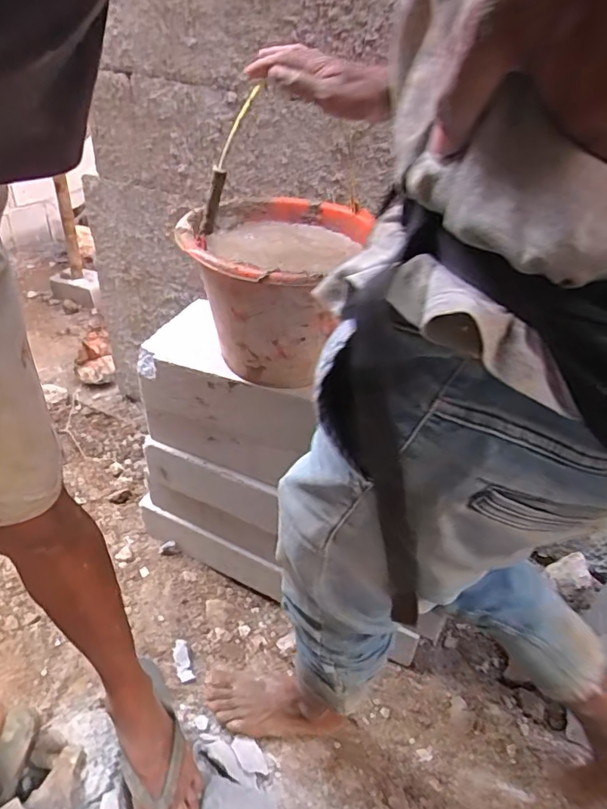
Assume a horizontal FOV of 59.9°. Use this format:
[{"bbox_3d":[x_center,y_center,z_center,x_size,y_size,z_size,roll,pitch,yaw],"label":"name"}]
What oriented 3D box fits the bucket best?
[{"bbox_3d":[-0.040,-0.158,0.748,0.229,0.200,0.259,15,38,13],"label":"bucket"}]

